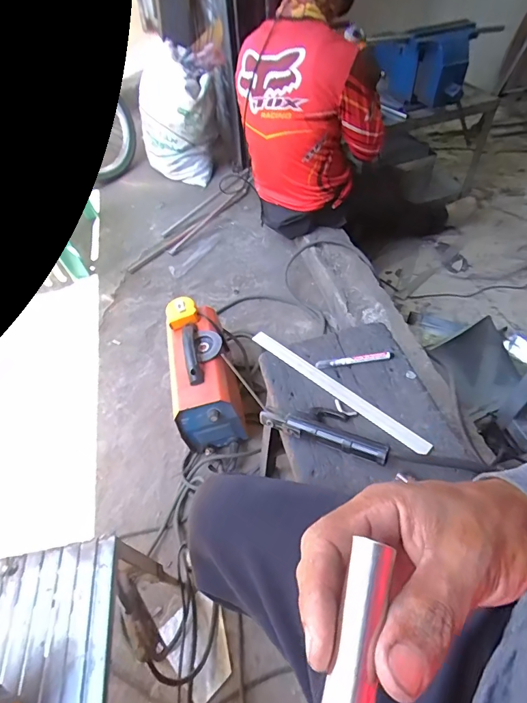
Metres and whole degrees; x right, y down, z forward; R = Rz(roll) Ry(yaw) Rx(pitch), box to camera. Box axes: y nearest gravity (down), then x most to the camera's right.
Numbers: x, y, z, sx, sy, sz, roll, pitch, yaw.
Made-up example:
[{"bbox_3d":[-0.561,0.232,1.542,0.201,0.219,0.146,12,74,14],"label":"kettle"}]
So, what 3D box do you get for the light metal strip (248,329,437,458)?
[{"bbox_3d":[0.113,0.057,0.670,0.351,0.007,0.025,35,74,29],"label":"light metal strip"}]

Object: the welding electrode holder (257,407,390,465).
[{"bbox_3d":[0.093,0.108,0.603,0.193,0.040,0.069,19,56,19],"label":"welding electrode holder"}]

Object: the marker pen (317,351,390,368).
[{"bbox_3d":[0.156,0.013,0.695,0.126,0.014,0.017,-5,52,1],"label":"marker pen"}]

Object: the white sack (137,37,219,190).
[{"bbox_3d":[-0.339,-0.941,1.608,0.318,0.487,0.190,-15,52,-7],"label":"white sack"}]

